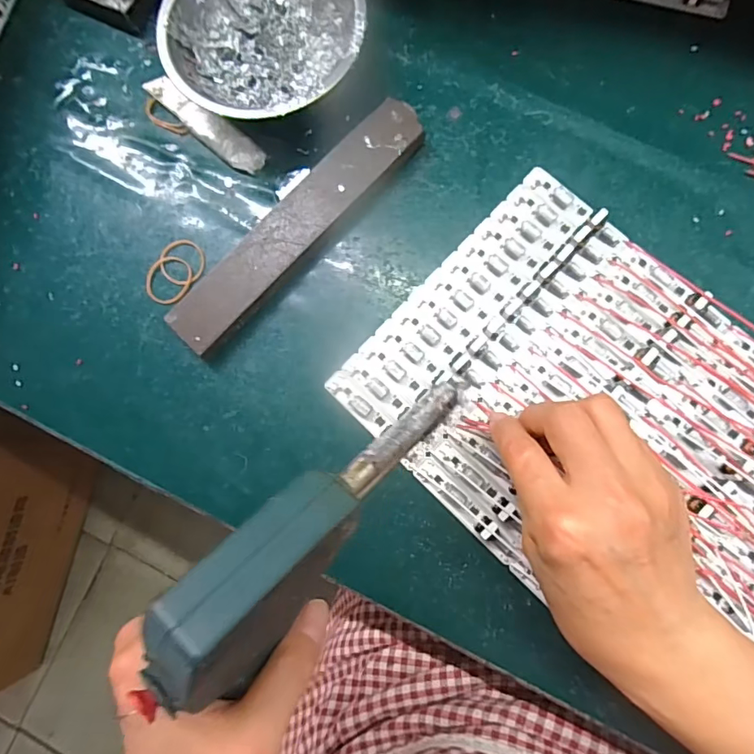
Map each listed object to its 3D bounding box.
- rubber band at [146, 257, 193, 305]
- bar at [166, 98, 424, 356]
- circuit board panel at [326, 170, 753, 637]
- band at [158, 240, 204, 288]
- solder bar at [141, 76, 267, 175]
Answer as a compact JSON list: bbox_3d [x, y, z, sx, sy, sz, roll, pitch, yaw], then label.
[{"bbox_3d":[-0.136,-0.064,0.320,0.032,0.004,0.031,-1,83,5],"label":"rubber band"},{"bbox_3d":[-0.048,-0.095,0.309,0.195,0.019,0.036,-45,81,-1],"label":"bar"},{"bbox_3d":[0.199,0.064,0.269,0.438,0.015,0.193,34,87,9],"label":"circuit board panel"},{"bbox_3d":[-0.128,-0.075,0.321,0.031,0.005,0.032,3,83,2],"label":"band"},{"bbox_3d":[-0.117,-0.171,0.331,0.103,0.006,0.020,39,88,9],"label":"solder bar"}]

